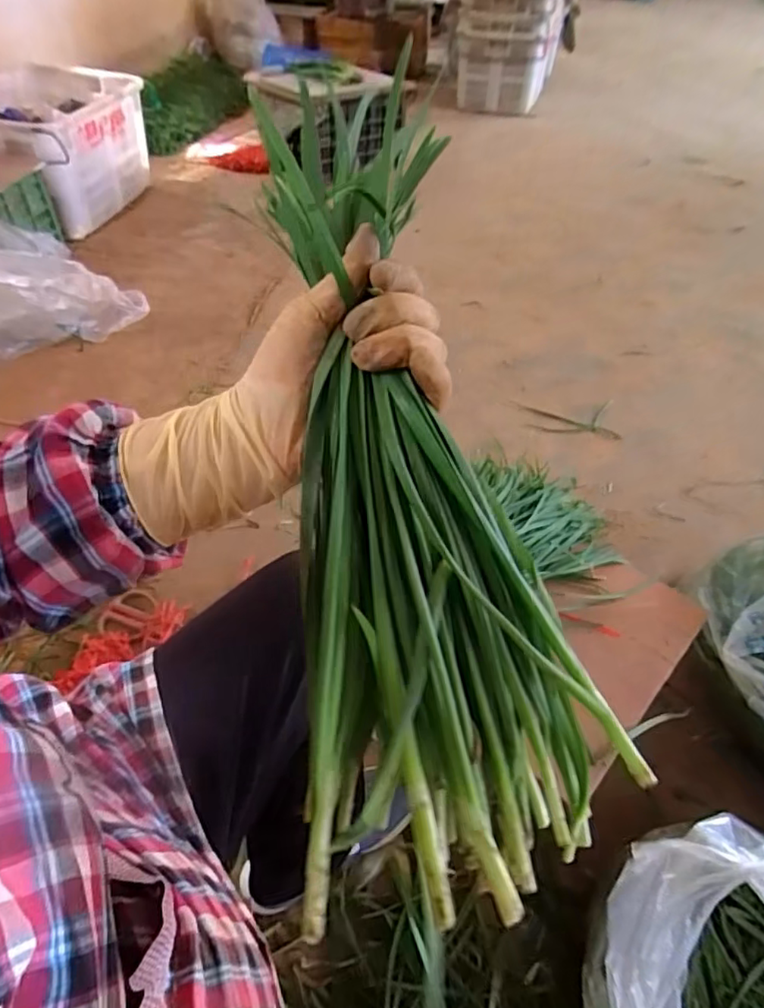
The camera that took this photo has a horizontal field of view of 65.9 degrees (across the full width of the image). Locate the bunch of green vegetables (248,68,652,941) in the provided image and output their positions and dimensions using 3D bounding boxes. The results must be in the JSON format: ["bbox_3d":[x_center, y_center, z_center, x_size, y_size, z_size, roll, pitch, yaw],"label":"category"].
[{"bbox_3d":[0.004,-0.036,0.268,0.125,0.051,0.379,-9,75,-9],"label":"bunch of green vegetables"}]

